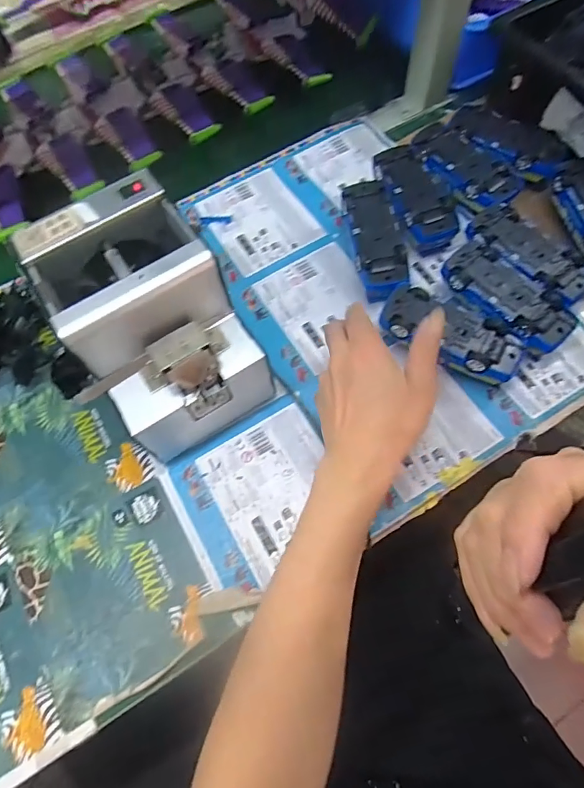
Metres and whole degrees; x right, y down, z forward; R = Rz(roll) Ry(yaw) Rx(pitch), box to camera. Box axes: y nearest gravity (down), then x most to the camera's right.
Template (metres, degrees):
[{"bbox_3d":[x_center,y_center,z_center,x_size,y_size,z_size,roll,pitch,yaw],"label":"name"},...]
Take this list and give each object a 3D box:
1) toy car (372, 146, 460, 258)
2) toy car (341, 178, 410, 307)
[{"bbox_3d":[0.132,-0.214,0.497,0.062,0.036,0.131,-15,64,-3],"label":"toy car"},{"bbox_3d":[0.086,-0.157,0.480,0.051,0.044,0.140,-9,64,0],"label":"toy car"}]

